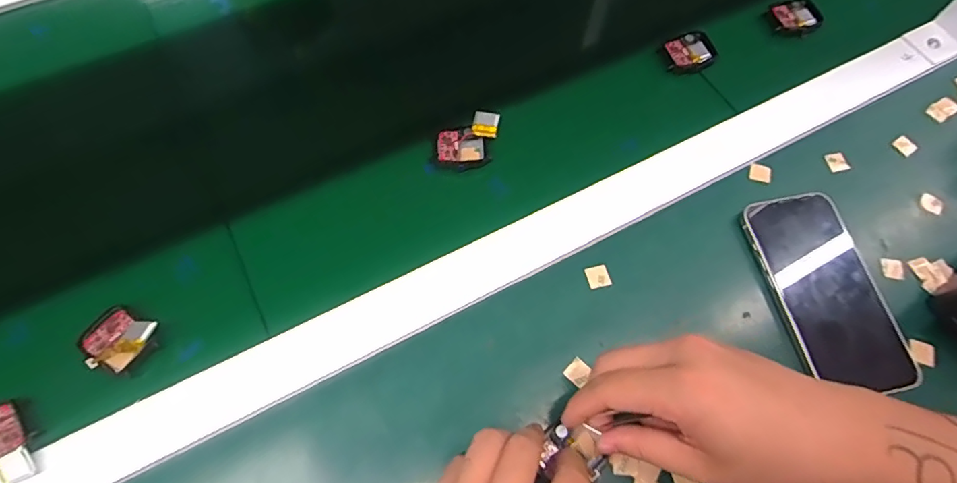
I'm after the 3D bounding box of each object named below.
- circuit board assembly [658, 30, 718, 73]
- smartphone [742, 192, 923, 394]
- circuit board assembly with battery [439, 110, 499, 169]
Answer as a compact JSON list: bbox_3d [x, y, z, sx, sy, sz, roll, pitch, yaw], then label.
[{"bbox_3d":[0.186,-0.166,0.454,0.045,0.008,0.039,-24,69,-12],"label":"circuit board assembly"},{"bbox_3d":[0.246,0.033,0.364,0.074,0.011,0.141,-10,67,-6],"label":"smartphone"},{"bbox_3d":[-0.009,-0.080,0.408,0.046,0.017,0.044,3,66,0],"label":"circuit board assembly with battery"}]

